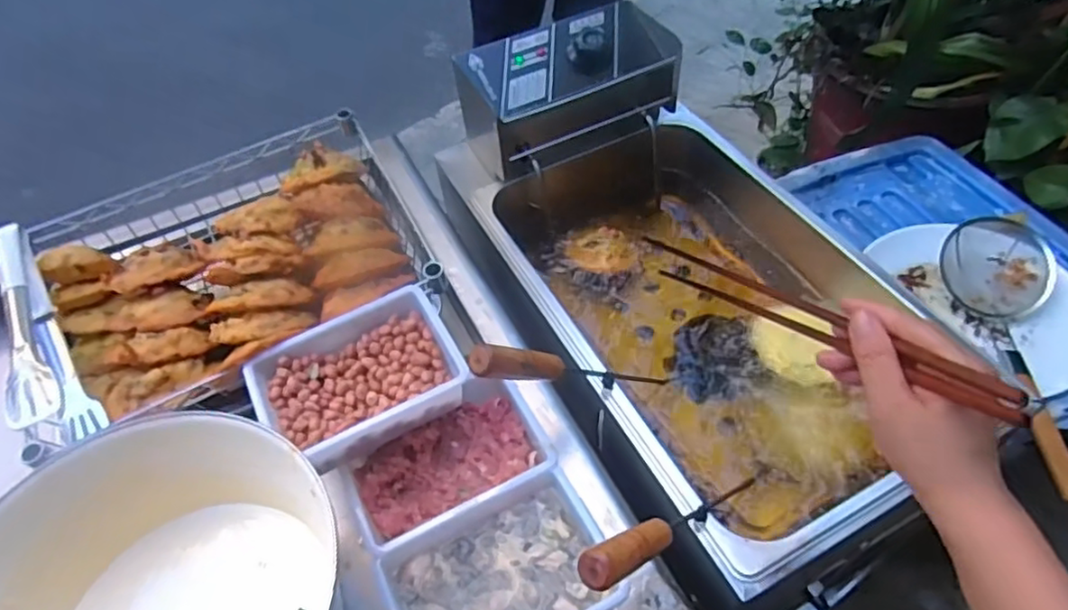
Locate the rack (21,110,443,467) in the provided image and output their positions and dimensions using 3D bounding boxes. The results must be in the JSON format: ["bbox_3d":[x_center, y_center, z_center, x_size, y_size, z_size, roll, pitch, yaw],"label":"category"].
[{"bbox_3d":[-0.320,-0.039,0.692,0.387,0.069,0.318,-20,52,-12],"label":"rack"}]

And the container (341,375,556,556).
[{"bbox_3d":[-0.081,0.137,0.582,0.167,0.047,0.112,-24,53,-16],"label":"container"}]

